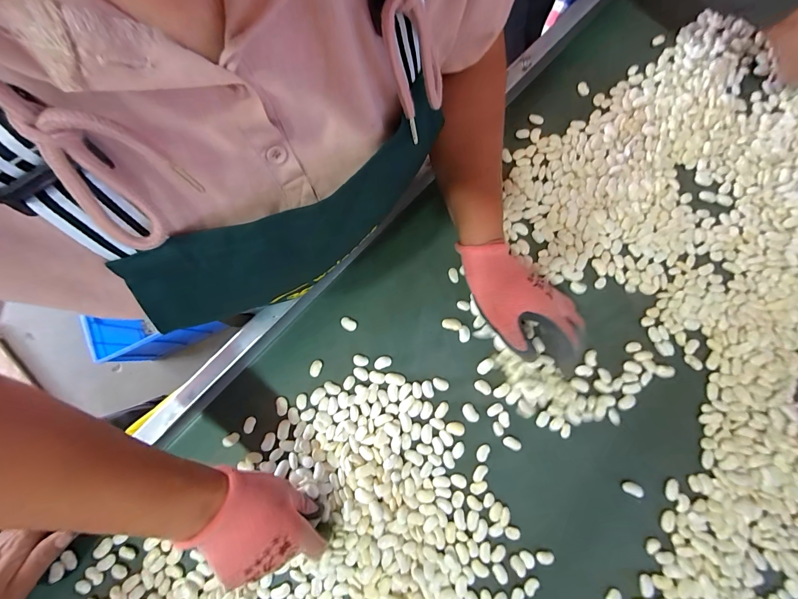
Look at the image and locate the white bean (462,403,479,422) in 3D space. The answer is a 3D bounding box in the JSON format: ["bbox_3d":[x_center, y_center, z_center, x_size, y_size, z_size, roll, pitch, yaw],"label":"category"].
[{"bbox_3d":[0.087,0.140,0.419,0.016,0.004,0.024,-32,81,-6],"label":"white bean"}]

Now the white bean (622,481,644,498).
[{"bbox_3d":[0.275,0.223,0.401,0.023,0.011,0.014,25,80,5],"label":"white bean"}]

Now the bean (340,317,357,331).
[{"bbox_3d":[-0.065,0.032,0.437,0.021,0.004,0.015,25,80,5],"label":"bean"}]

